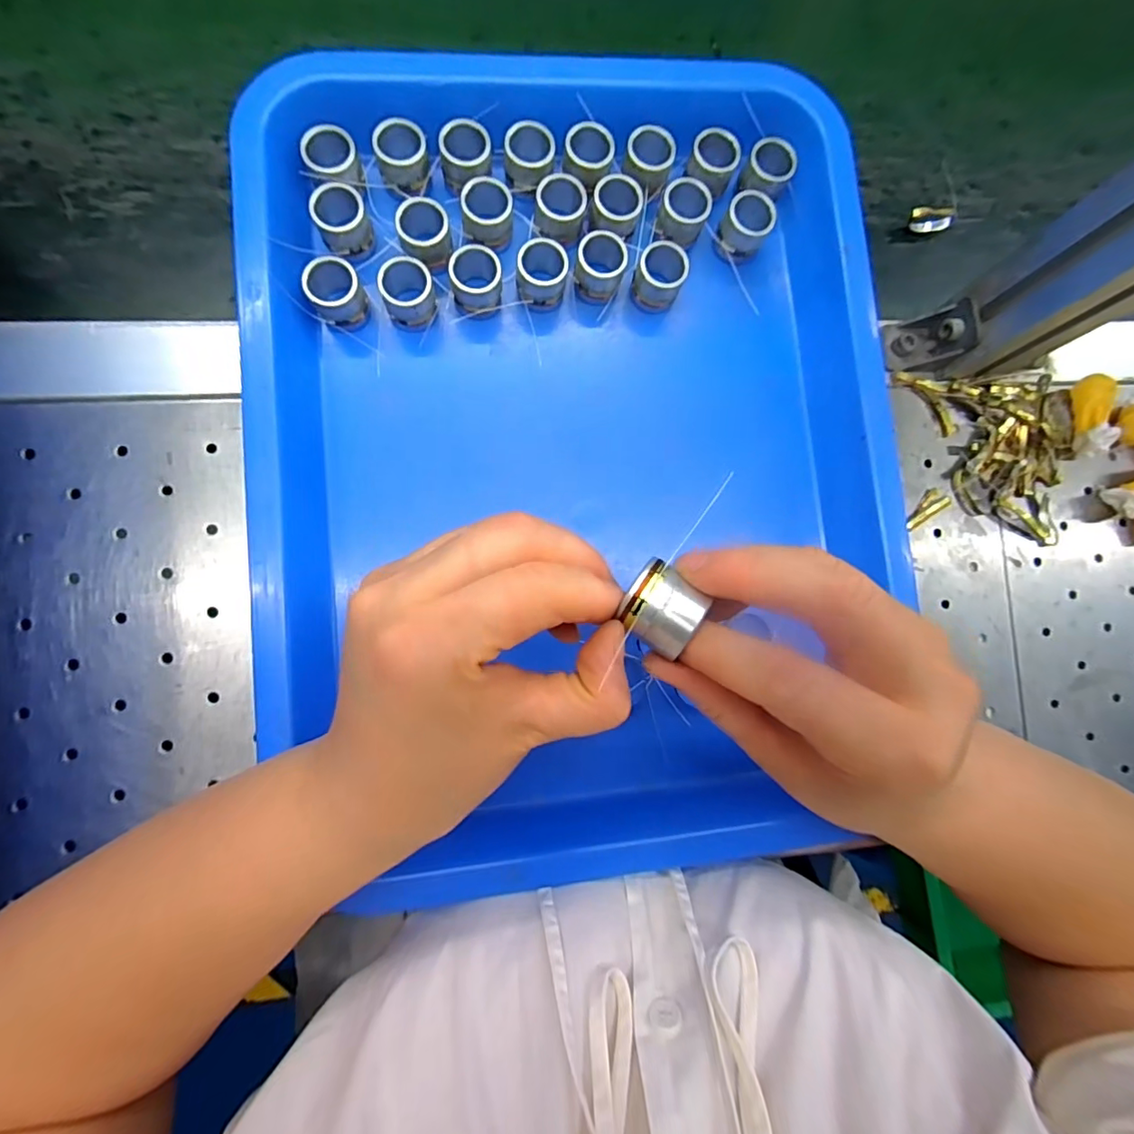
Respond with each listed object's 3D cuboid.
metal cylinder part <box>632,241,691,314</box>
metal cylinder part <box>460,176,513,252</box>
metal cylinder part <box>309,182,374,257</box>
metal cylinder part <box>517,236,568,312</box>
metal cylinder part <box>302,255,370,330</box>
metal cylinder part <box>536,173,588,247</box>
[{"bbox_3d":[0.048,-0.150,0.277,0.025,0.028,0.024,1,84,-6],"label":"metal cylinder part"},{"bbox_3d":[-0.040,-0.176,0.266,0.024,0.019,0.026,8,83,-6],"label":"metal cylinder part"},{"bbox_3d":[-0.108,-0.167,0.256,0.023,0.018,0.026,-31,88,-8],"label":"metal cylinder part"},{"bbox_3d":[-0.013,-0.147,0.269,0.024,0.026,0.026,1,84,-6],"label":"metal cylinder part"},{"bbox_3d":[-0.110,-0.130,0.254,0.024,0.020,0.026,1,84,-6],"label":"metal cylinder part"},{"bbox_3d":[-0.003,-0.180,0.268,0.025,0.016,0.024,3,84,-6],"label":"metal cylinder part"}]

